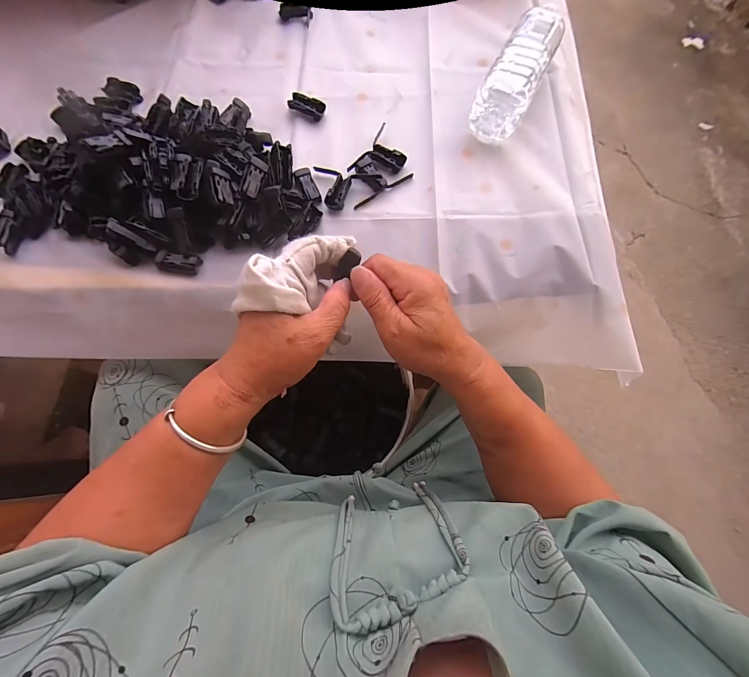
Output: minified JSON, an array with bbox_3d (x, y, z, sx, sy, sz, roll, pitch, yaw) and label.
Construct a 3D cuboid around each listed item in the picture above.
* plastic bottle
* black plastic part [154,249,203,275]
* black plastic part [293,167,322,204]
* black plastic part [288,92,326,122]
[{"bbox_3d":[0.179,-0.333,0.410,0.063,0.058,0.180,26,74,7],"label":"plastic bottle"},{"bbox_3d":[-0.210,-0.081,0.350,0.048,0.010,0.022,10,73,3],"label":"black plastic part"},{"bbox_3d":[-0.077,-0.178,0.382,0.019,0.008,0.047,-24,74,-8],"label":"black plastic part"},{"bbox_3d":[-0.087,-0.301,0.423,0.044,0.014,0.024,21,73,6],"label":"black plastic part"}]

